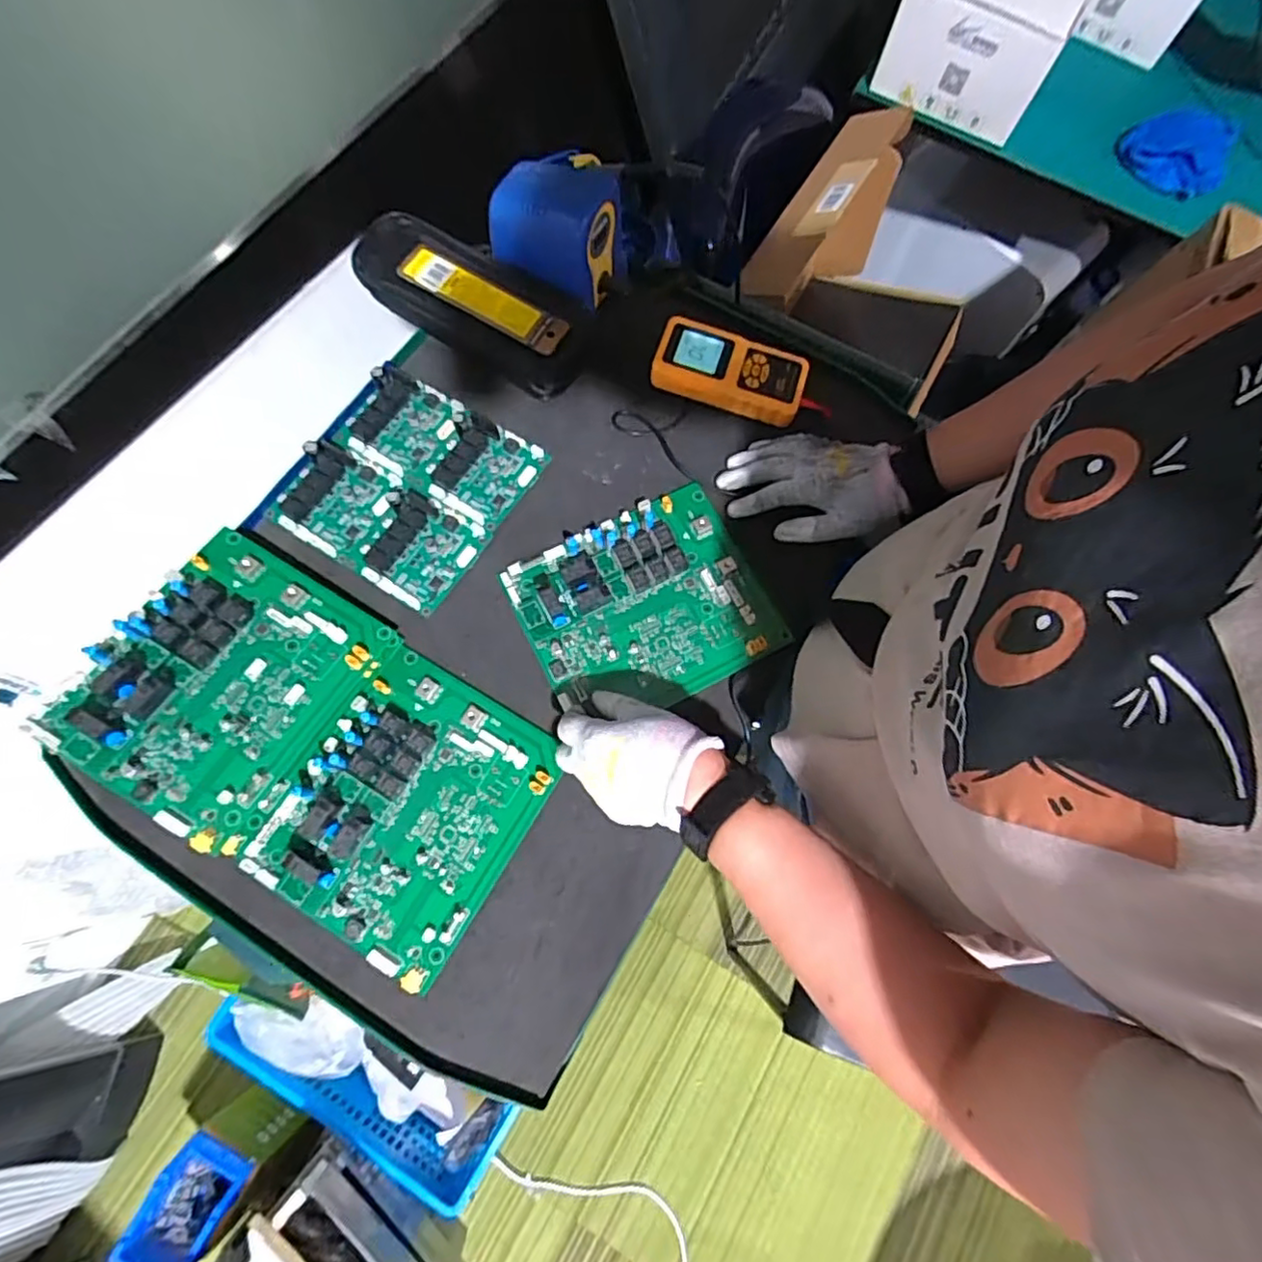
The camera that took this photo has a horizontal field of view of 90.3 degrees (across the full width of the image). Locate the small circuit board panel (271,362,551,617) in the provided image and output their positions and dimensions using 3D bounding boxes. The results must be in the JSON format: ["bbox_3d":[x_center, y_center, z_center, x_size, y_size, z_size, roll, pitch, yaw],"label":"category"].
[{"bbox_3d":[-0.200,-0.133,0.566,0.177,0.019,0.184,31,76,7],"label":"small circuit board panel"}]

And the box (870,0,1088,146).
[{"bbox_3d":[0.481,-0.825,0.830,0.198,0.132,0.258,29,75,6],"label":"box"}]

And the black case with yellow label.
[{"bbox_3d":[-0.145,-0.312,0.596,0.221,0.049,0.091,29,75,6],"label":"black case with yellow label"}]

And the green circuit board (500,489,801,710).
[{"bbox_3d":[0.011,-0.025,0.532,0.196,0.026,0.168,-27,77,-9],"label":"green circuit board"}]

